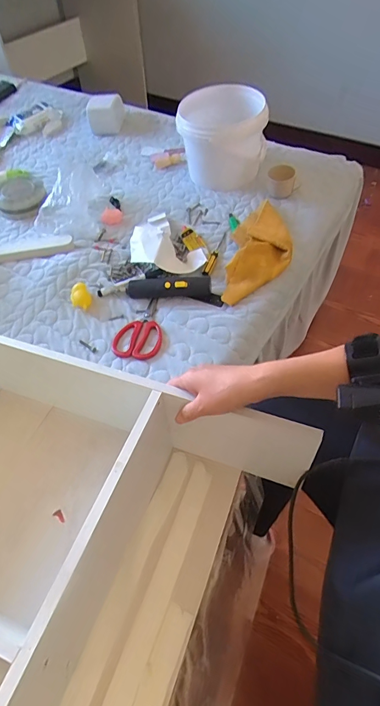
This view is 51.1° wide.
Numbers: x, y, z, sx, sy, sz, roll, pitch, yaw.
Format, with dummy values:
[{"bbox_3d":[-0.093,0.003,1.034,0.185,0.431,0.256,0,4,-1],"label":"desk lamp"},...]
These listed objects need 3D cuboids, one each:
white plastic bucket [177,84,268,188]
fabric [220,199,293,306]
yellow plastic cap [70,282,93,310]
[{"bbox_3d":[0.075,-0.489,0.922,0.189,0.187,0.181,-1,53,1],"label":"white plastic bucket"},{"bbox_3d":[0.140,-0.207,0.792,0.115,0.045,0.277,7,54,7],"label":"fabric"},{"bbox_3d":[-0.209,-0.109,0.762,0.038,0.023,0.056,-17,55,-11],"label":"yellow plastic cap"}]

